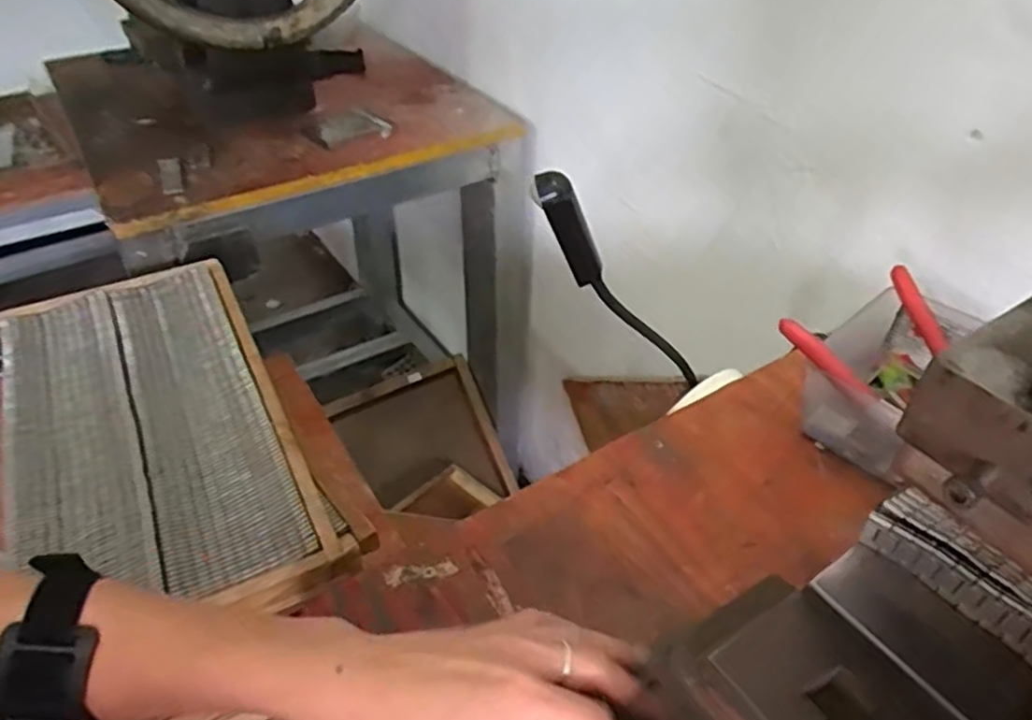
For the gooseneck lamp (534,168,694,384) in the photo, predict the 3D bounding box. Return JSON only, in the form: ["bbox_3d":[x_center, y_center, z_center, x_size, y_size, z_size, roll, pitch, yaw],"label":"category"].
[{"bbox_3d":[0.069,-0.039,0.460,0.035,0.262,0.028,34,87,33],"label":"gooseneck lamp"}]

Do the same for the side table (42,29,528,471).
[{"bbox_3d":[-0.345,-0.143,1.225,0.512,0.673,0.653,-22,45,-25],"label":"side table"}]

